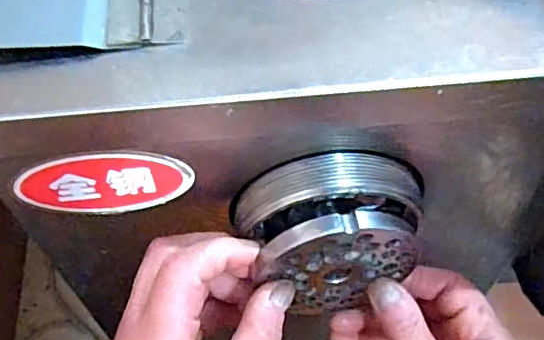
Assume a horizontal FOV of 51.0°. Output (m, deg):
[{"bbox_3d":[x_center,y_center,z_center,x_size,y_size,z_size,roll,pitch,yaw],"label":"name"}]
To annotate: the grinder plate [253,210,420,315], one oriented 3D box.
[{"bbox_3d":[0.033,0.044,0.271,0.076,0.076,0.016,-8,57,-5],"label":"grinder plate"}]

